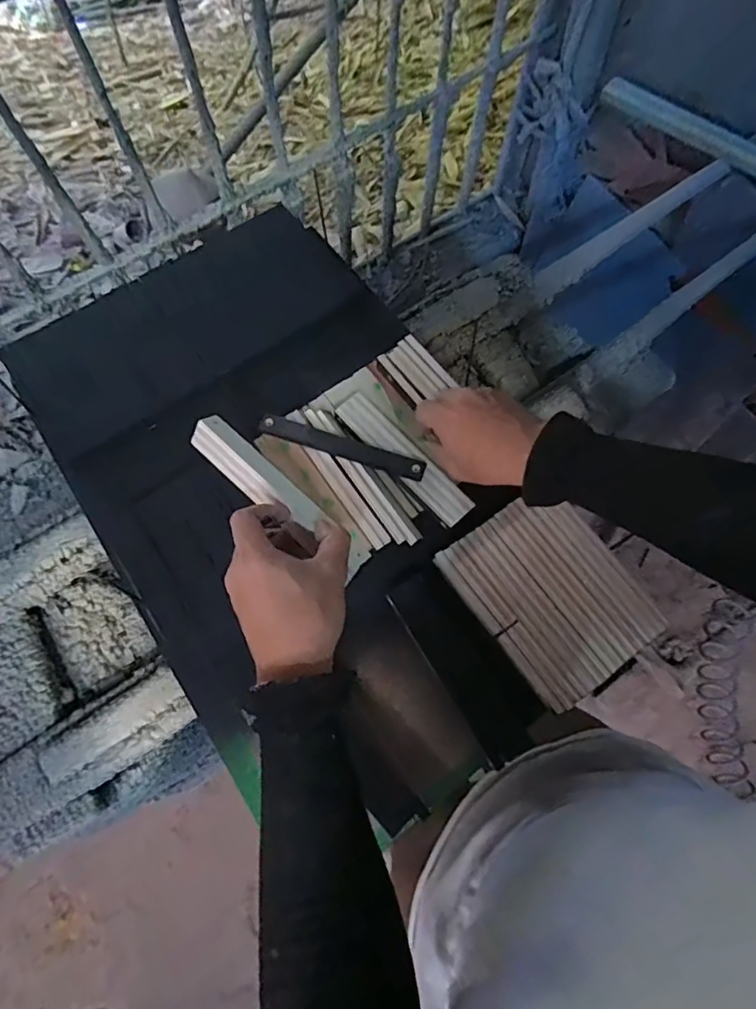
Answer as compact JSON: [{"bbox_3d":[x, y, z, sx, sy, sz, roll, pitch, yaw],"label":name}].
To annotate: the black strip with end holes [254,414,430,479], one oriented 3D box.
[{"bbox_3d":[-0.036,-0.059,0.542,0.170,0.012,0.022,19,75,7],"label":"black strip with end holes"}]

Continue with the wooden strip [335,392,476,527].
[{"bbox_3d":[0.025,-0.049,0.545,0.036,0.014,0.171,-40,76,-10],"label":"wooden strip"}]

